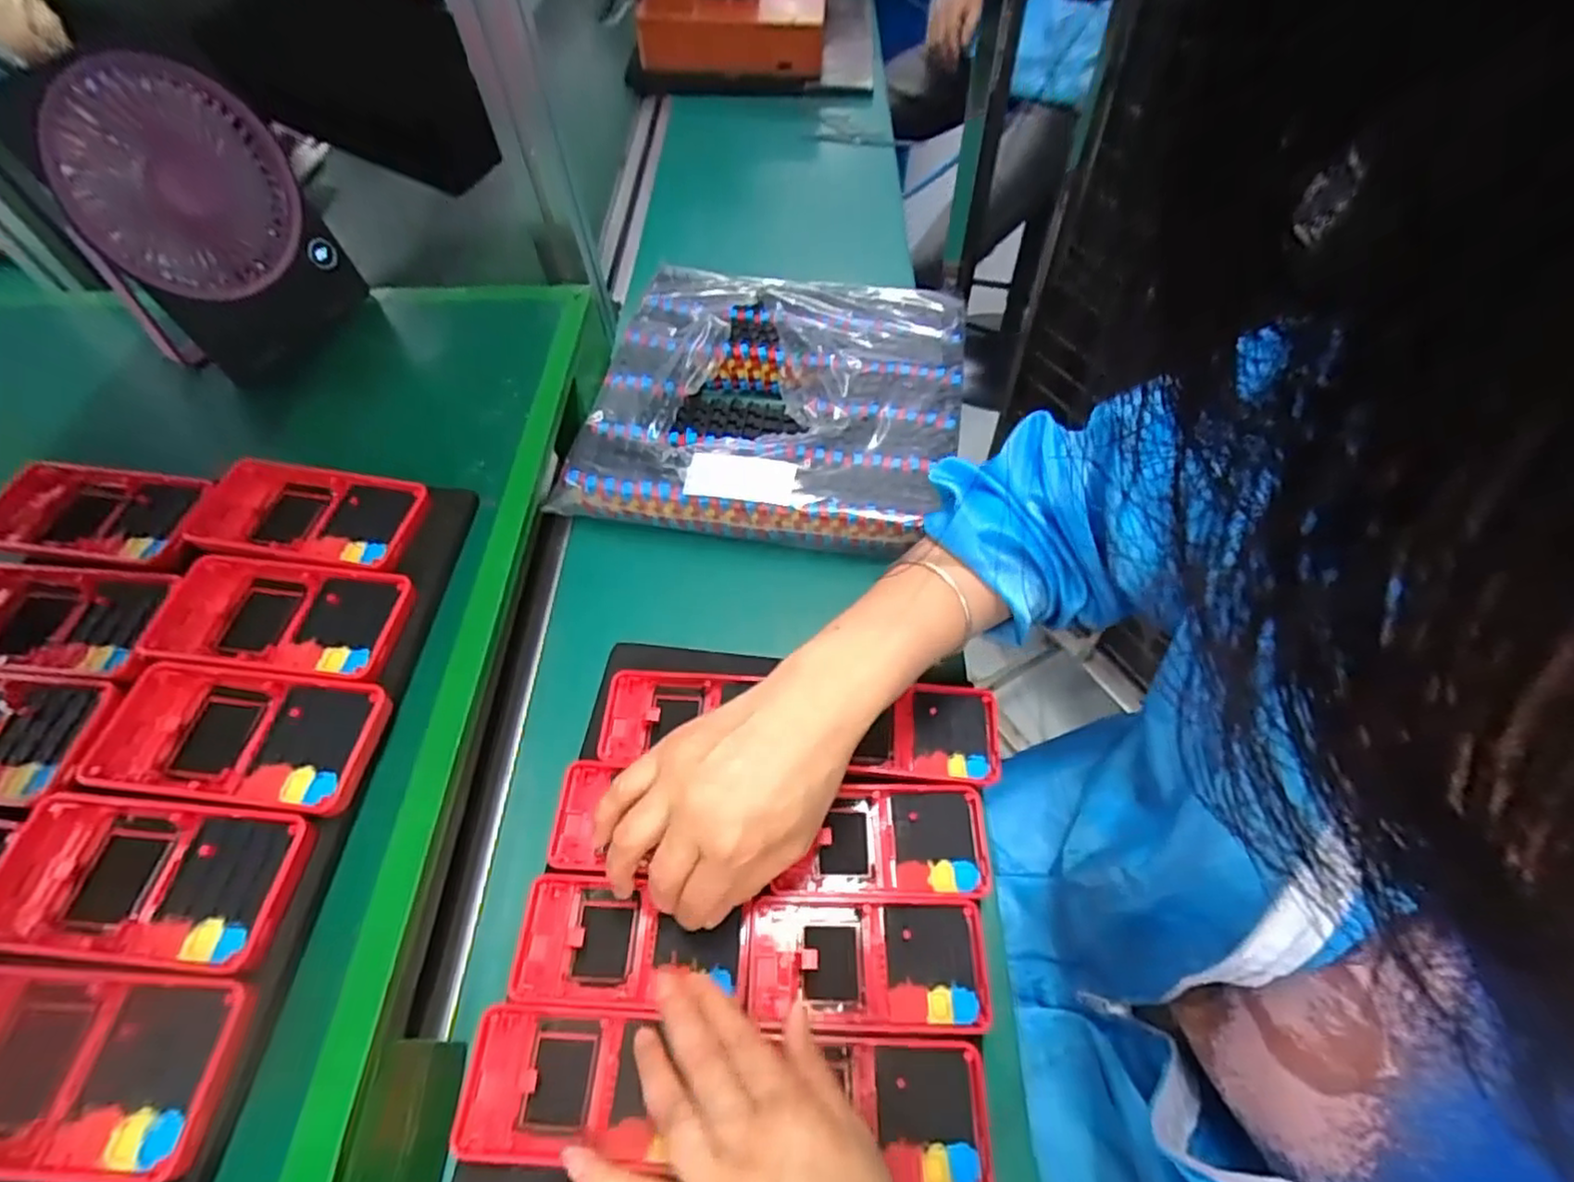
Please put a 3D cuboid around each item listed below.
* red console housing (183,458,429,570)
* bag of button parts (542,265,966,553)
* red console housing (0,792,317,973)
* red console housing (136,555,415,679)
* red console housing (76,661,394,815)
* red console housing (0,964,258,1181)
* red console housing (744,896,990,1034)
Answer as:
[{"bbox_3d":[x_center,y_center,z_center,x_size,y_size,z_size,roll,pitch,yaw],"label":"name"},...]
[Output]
[{"bbox_3d":[-0.279,-0.044,0.404,0.134,0.014,0.065,8,58,6],"label":"red console housing"},{"bbox_3d":[-0.008,-0.169,0.577,0.295,0.053,0.283,7,58,6],"label":"bag of button parts"},{"bbox_3d":[-0.271,0.122,0.293,0.123,0.013,0.062,3,58,3],"label":"red console housing"},{"bbox_3d":[-0.266,0.014,0.365,0.126,0.012,0.063,5,58,5],"label":"red console housing"},{"bbox_3d":[-0.262,0.069,0.330,0.127,0.010,0.063,4,58,4],"label":"red console housing"},{"bbox_3d":[-0.270,0.177,0.257,0.125,0.013,0.063,2,58,3],"label":"red console housing"},{"bbox_3d":[0.041,0.193,0.361,0.122,0.013,0.060,1,58,2],"label":"red console housing"}]

